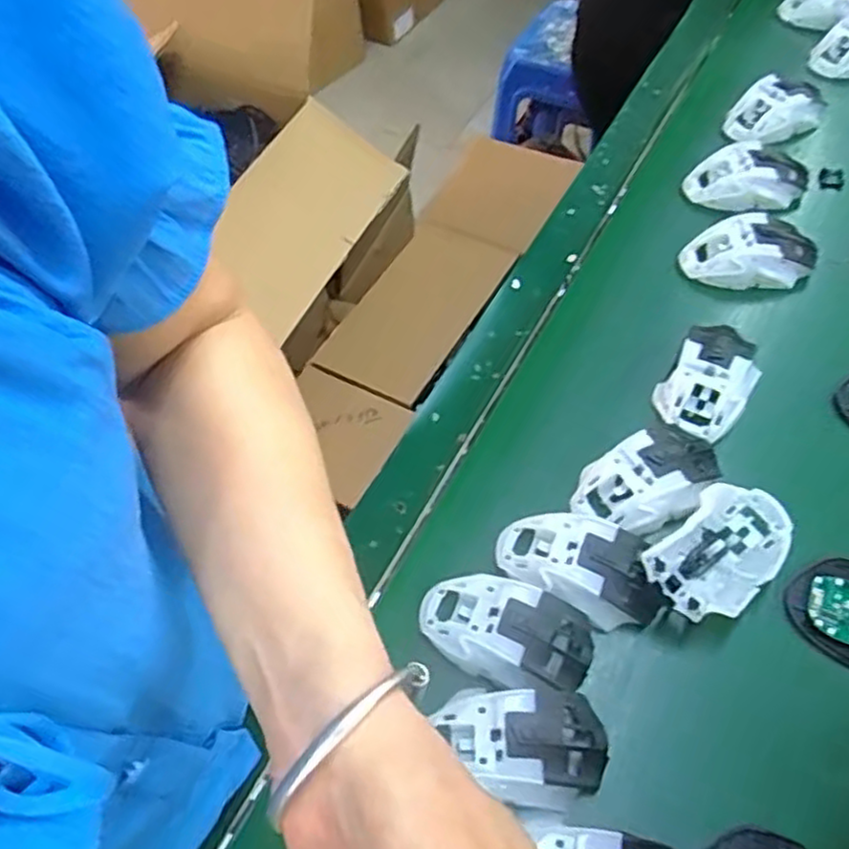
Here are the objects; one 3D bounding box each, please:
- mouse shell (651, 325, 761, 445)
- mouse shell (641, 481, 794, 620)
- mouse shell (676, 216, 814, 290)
[{"bbox_3d":[0.230,-0.038,0.578,0.066,0.033,0.109,29,64,21],"label":"mouse shell"},{"bbox_3d":[0.202,0.088,0.492,0.111,0.031,0.067,-39,62,-19],"label":"mouse shell"},{"bbox_3d":[0.293,-0.155,0.644,0.116,0.035,0.066,-2,57,4],"label":"mouse shell"}]

